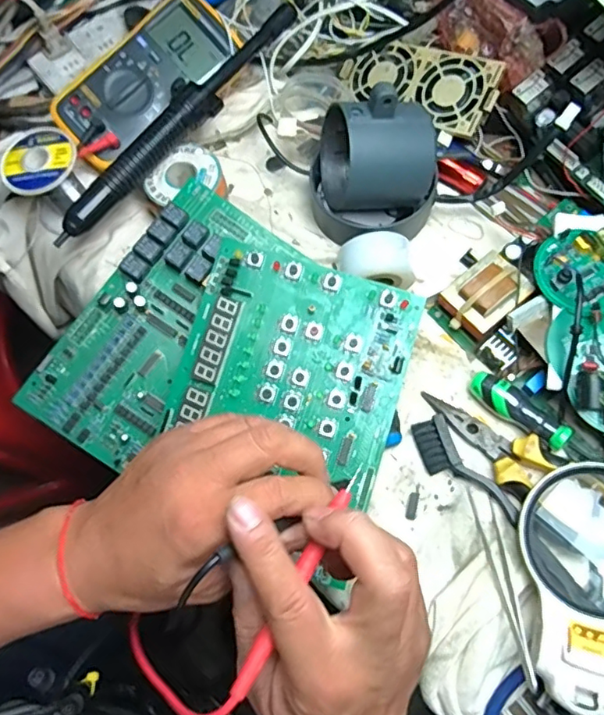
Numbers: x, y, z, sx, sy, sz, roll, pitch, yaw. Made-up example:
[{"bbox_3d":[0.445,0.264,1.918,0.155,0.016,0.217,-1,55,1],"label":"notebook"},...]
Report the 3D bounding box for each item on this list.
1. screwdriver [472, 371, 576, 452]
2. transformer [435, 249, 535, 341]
[{"bbox_3d":[0.162,0.039,0.416,0.077,0.022,0.021,41,77,15],"label":"screwdriver"},{"bbox_3d":[0.144,-0.049,0.443,0.058,0.033,0.049,-39,74,-11],"label":"transformer"}]

